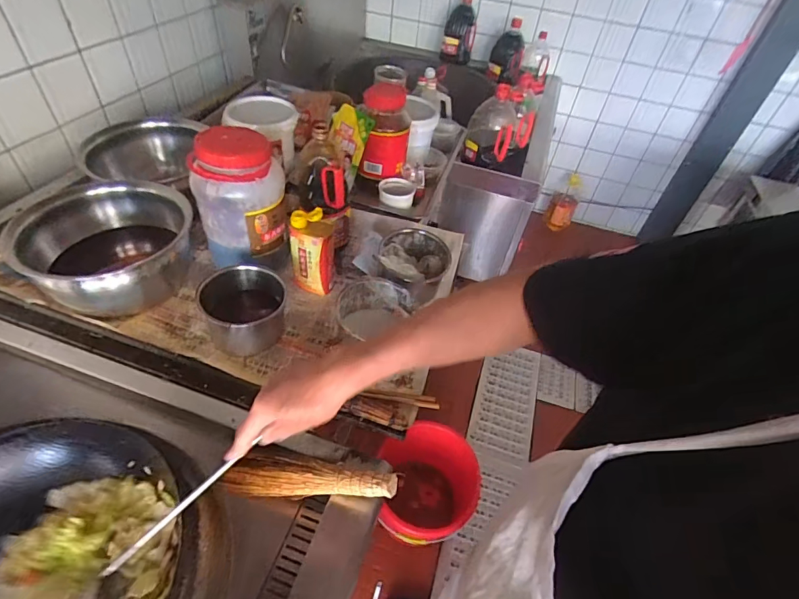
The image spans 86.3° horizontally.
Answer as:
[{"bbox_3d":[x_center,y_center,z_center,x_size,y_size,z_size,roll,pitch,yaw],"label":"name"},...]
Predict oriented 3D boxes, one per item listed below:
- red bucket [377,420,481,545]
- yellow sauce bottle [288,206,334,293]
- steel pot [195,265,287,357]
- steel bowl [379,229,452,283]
[{"bbox_3d":[0.092,0.588,1.323,0.296,0.219,0.298,4,46,-4],"label":"red bucket"},{"bbox_3d":[-0.177,-0.096,0.876,0.089,0.175,0.061,11,46,3],"label":"yellow sauce bottle"},{"bbox_3d":[-0.286,0.022,0.797,0.148,0.096,0.152,-11,48,-17],"label":"steel pot"},{"bbox_3d":[0.032,-0.083,0.930,0.146,0.074,0.153,17,46,8],"label":"steel bowl"}]

